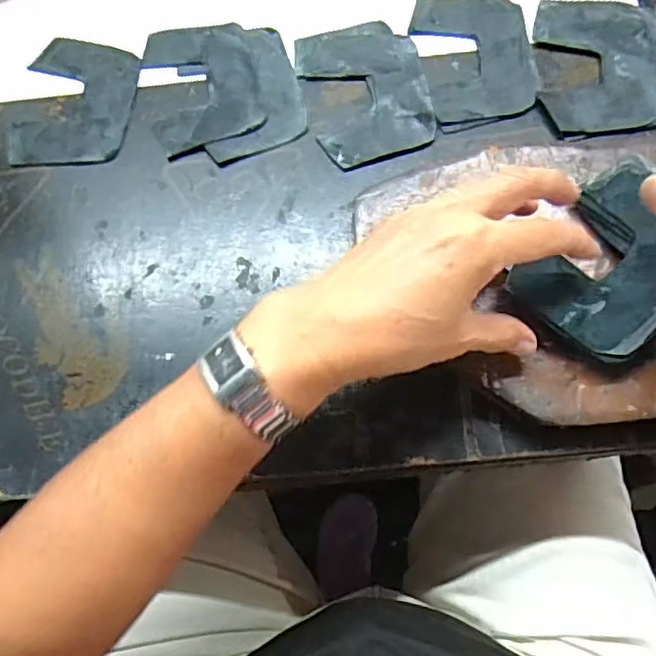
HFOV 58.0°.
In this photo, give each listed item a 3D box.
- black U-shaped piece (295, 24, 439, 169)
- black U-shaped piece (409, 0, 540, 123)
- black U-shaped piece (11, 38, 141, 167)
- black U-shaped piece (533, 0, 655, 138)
[{"bbox_3d":[0.026,-0.163,0.406,0.079,0.008,0.106,-13,72,-3],"label":"black U-shaped piece"},{"bbox_3d":[0.103,-0.192,0.412,0.077,0.004,0.103,-11,72,-2],"label":"black U-shaped piece"},{"bbox_3d":[-0.169,-0.156,0.403,0.074,0.007,0.099,0,72,2],"label":"black U-shaped piece"},{"bbox_3d":[0.186,-0.180,0.404,0.082,0.009,0.106,1,72,2],"label":"black U-shaped piece"}]

